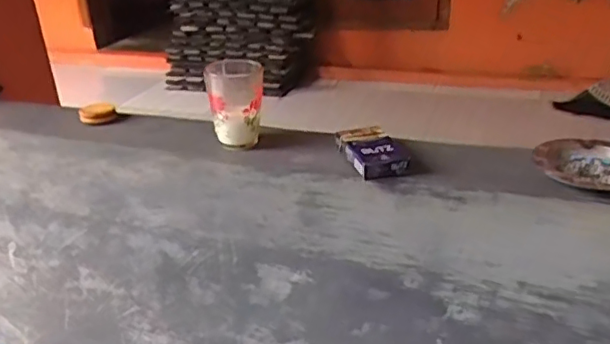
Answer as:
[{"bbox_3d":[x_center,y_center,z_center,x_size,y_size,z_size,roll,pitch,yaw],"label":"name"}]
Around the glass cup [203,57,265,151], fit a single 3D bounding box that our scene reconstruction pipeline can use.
[{"bbox_3d":[-0.083,-0.085,0.699,0.065,0.091,0.075,-7,27,-7],"label":"glass cup"}]

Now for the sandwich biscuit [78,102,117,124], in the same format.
[{"bbox_3d":[-0.283,-0.082,0.789,0.046,0.017,0.046,-14,29,-20],"label":"sandwich biscuit"}]

